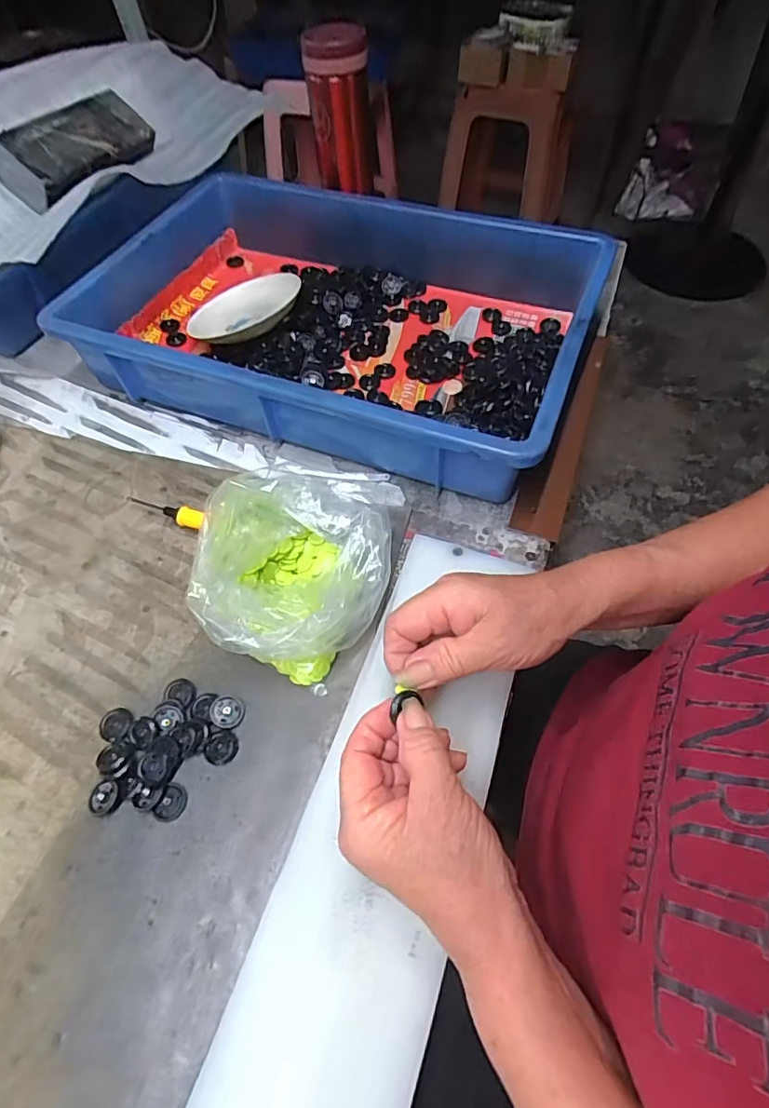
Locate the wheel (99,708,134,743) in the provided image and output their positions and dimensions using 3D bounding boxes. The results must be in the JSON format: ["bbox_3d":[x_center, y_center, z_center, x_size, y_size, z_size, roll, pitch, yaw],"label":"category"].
[{"bbox_3d":[-0.169,0.106,0.329,0.022,0.007,0.020,0,57,0],"label":"wheel"}]

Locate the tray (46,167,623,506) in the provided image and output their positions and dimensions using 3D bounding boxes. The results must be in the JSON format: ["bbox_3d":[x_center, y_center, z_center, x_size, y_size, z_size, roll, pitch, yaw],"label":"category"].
[{"bbox_3d":[-0.049,-0.232,0.494,0.447,0.082,0.309,18,61,12],"label":"tray"}]

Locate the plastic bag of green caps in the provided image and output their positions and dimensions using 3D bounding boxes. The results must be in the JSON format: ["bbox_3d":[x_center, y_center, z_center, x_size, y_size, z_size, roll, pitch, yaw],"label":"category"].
[{"bbox_3d":[-0.057,0.005,0.356,0.121,0.059,0.150,1,59,2],"label":"plastic bag of green caps"}]

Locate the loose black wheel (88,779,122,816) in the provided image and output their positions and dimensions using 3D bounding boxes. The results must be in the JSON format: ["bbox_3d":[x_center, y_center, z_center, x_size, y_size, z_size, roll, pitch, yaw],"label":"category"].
[{"bbox_3d":[-0.162,0.142,0.306,0.016,0.008,0.018,11,58,7],"label":"loose black wheel"}]

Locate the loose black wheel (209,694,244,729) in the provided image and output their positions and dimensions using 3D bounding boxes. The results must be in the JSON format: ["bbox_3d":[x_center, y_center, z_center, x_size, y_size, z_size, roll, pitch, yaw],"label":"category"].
[{"bbox_3d":[-0.099,0.099,0.332,0.020,0.006,0.021,-1,59,1],"label":"loose black wheel"}]

